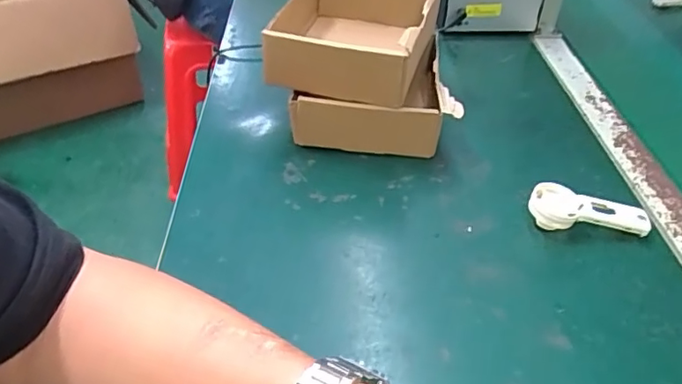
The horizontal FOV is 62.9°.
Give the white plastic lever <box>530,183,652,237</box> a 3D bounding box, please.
[{"bbox_3d":[0.198,0.016,0.448,0.092,0.029,0.035,1,40,2],"label":"white plastic lever"}]

